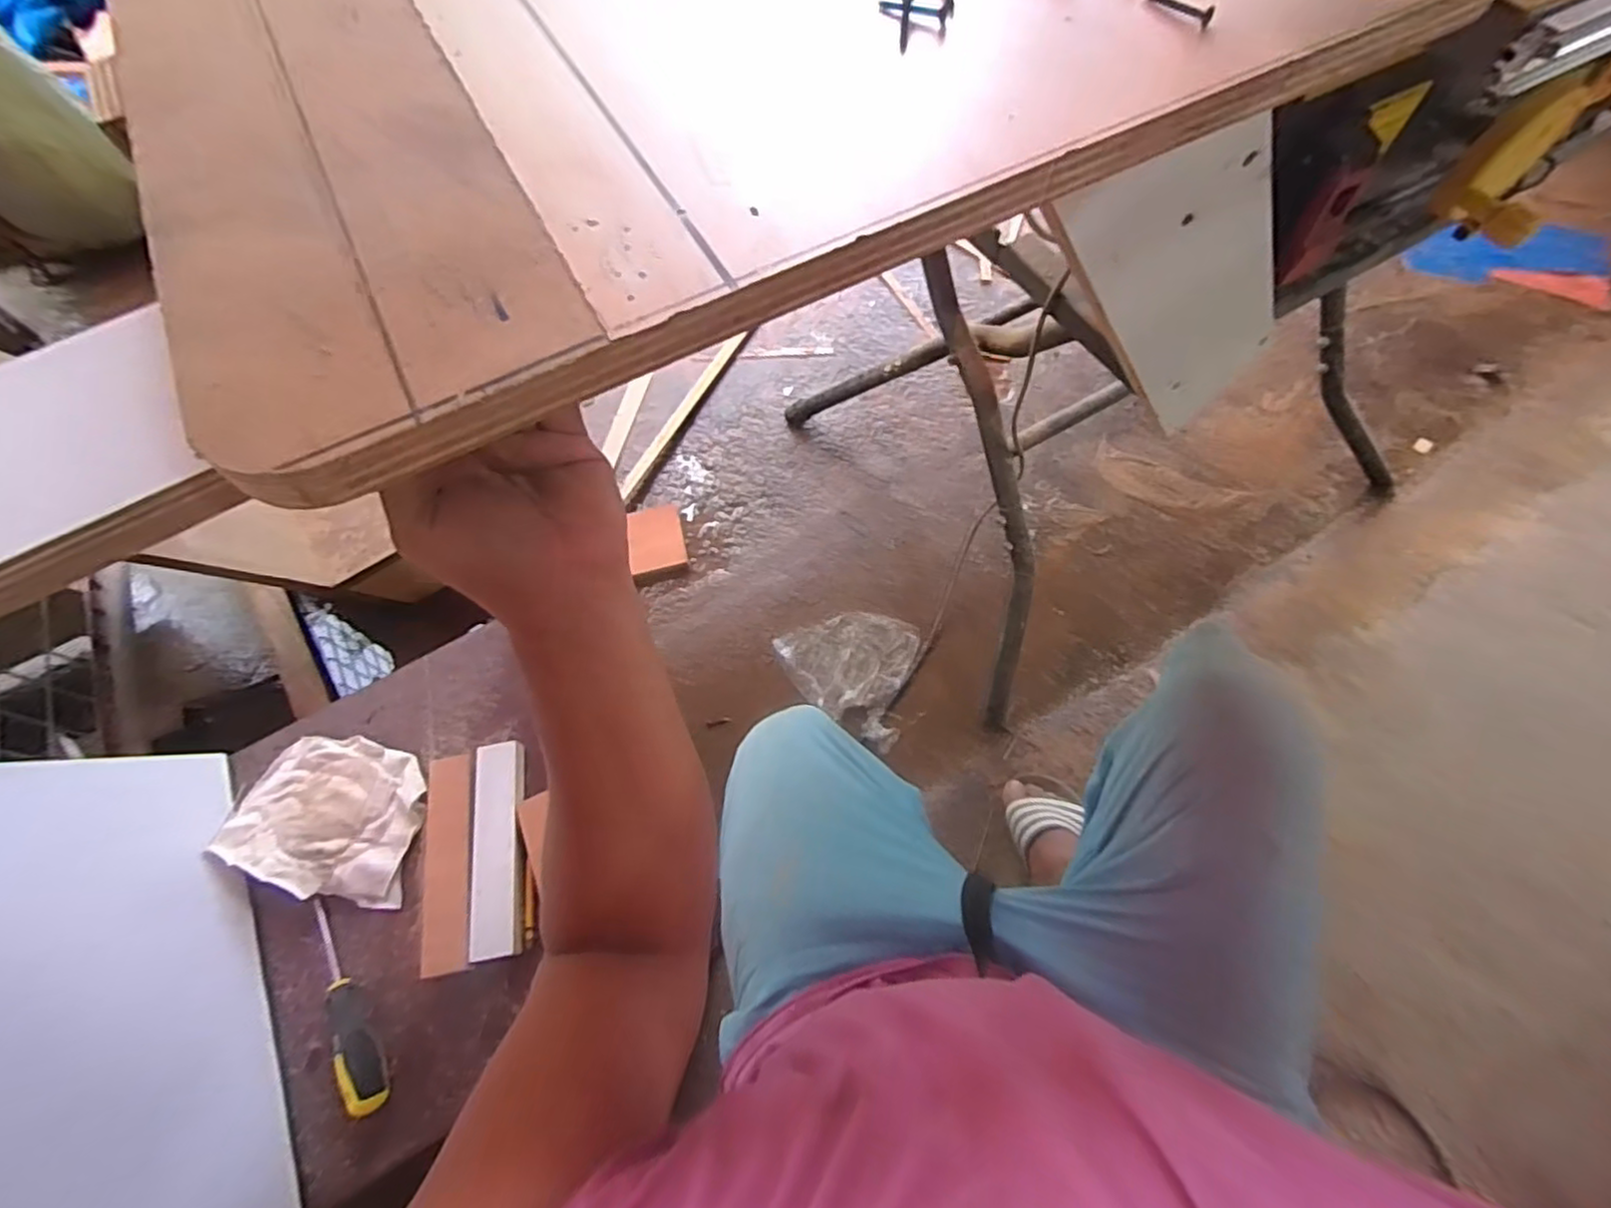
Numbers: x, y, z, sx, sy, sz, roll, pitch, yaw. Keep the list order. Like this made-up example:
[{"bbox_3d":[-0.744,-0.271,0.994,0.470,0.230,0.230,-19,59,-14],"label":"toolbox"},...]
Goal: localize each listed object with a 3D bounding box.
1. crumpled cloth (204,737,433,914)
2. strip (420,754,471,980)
[{"bbox_3d":[-0.483,0.211,0.693,0.186,0.033,0.145,7,64,7],"label":"crumpled cloth"},{"bbox_3d":[-0.343,0.246,0.661,0.045,0.014,0.195,-10,63,-2],"label":"strip"}]

